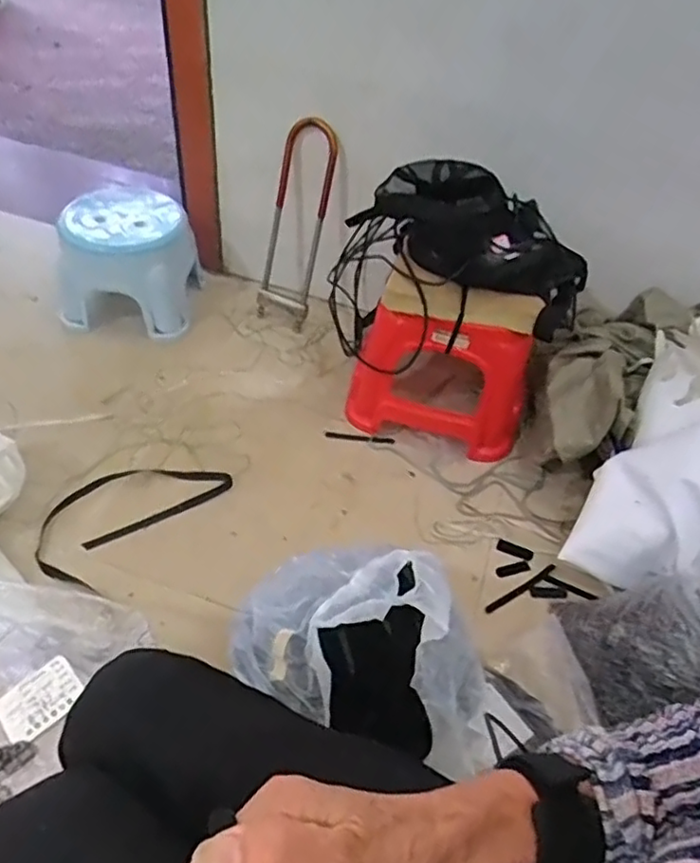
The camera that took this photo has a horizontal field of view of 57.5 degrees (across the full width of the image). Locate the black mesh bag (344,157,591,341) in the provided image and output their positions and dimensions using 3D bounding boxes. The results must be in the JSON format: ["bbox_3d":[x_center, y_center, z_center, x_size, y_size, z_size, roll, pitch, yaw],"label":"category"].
[{"bbox_3d":[0.207,-0.295,1.031,0.389,0.174,0.138,31,48,-5],"label":"black mesh bag"}]

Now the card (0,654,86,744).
[{"bbox_3d":[-0.299,0.260,0.618,0.073,0.007,0.055,-37,66,-25],"label":"card"}]

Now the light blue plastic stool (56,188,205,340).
[{"bbox_3d":[-0.440,-0.342,1.284,0.239,0.210,0.240,10,47,2],"label":"light blue plastic stool"}]

